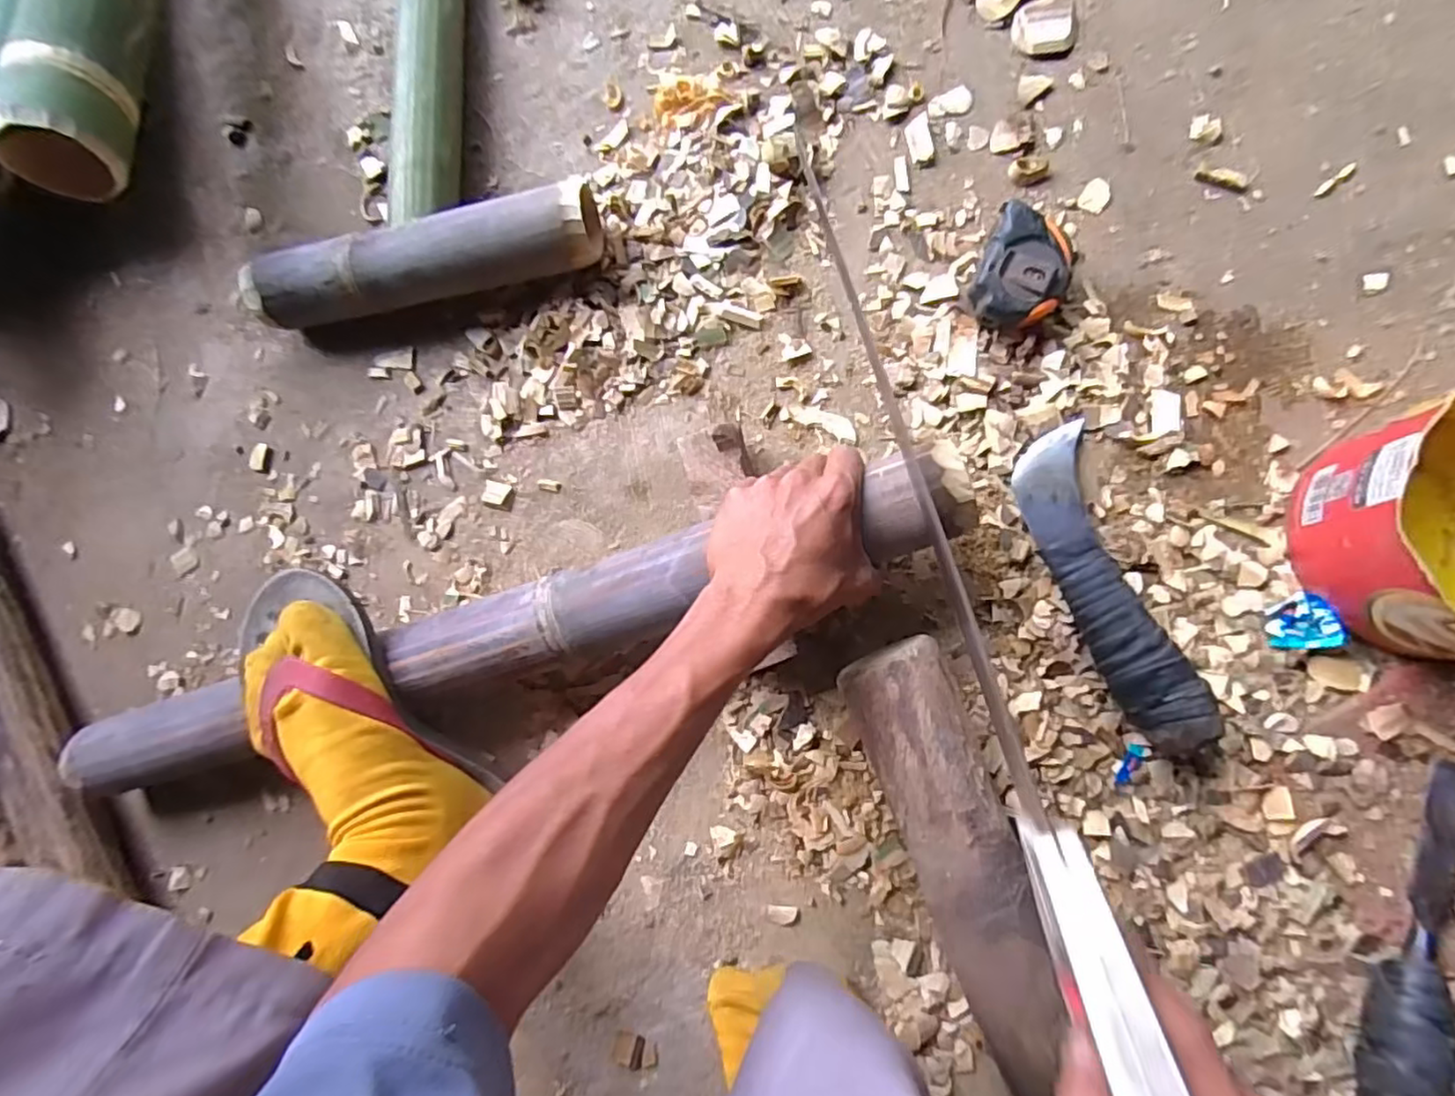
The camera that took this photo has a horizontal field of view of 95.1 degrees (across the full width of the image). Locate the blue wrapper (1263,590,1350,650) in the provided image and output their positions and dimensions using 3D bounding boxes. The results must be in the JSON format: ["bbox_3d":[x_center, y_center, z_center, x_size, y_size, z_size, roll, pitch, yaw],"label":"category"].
[{"bbox_3d":[0.356,0.046,0.412,0.034,0.021,0.034,-7,85,7],"label":"blue wrapper"}]

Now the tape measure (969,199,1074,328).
[{"bbox_3d":[0.198,-0.184,0.450,0.056,0.039,0.068,23,89,8],"label":"tape measure"}]

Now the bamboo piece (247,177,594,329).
[{"bbox_3d":[-0.218,-0.203,0.488,0.257,0.064,0.056,-12,83,8],"label":"bamboo piece"}]

